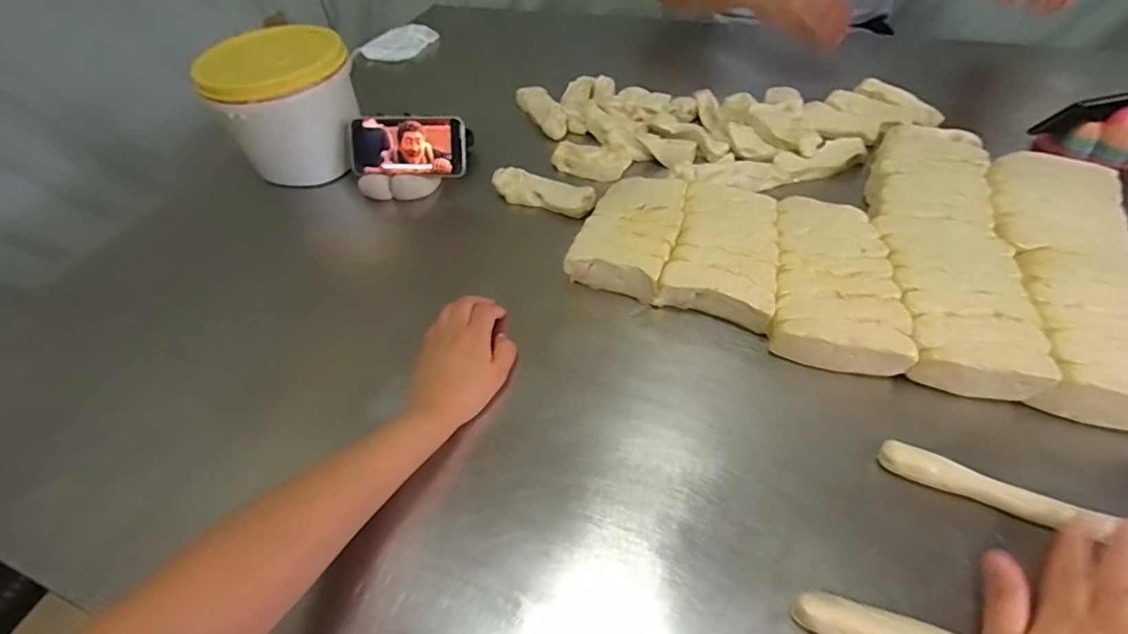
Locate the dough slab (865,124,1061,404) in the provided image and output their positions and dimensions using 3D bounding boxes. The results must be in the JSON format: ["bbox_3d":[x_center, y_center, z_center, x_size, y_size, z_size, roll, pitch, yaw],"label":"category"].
[{"bbox_3d":[0.385,-0.095,0.555,0.116,0.040,0.387,12,51,15],"label":"dough slab"}]

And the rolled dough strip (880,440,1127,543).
[{"bbox_3d":[0.346,0.135,0.375,0.220,0.018,0.030,16,52,16],"label":"rolled dough strip"}]

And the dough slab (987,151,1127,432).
[{"bbox_3d":[0.474,-0.048,0.512,0.117,0.049,0.331,14,52,17],"label":"dough slab"}]

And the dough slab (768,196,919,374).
[{"bbox_3d":[0.262,-0.038,0.526,0.109,0.044,0.207,9,50,13],"label":"dough slab"}]

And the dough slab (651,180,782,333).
[{"bbox_3d":[0.169,-0.067,0.562,0.104,0.041,0.175,13,51,16],"label":"dough slab"}]

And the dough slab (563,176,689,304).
[{"bbox_3d":[0.077,-0.097,0.597,0.102,0.035,0.169,14,52,17],"label":"dough slab"}]

